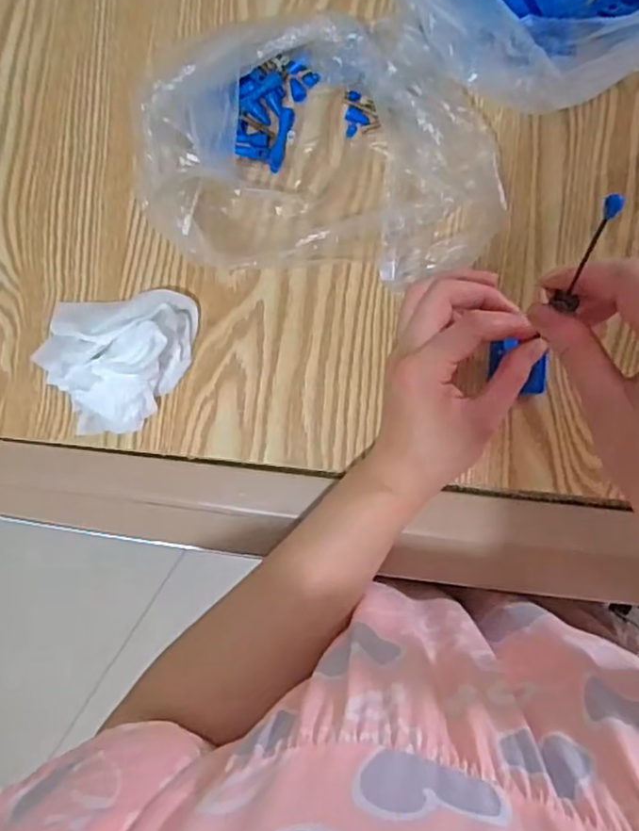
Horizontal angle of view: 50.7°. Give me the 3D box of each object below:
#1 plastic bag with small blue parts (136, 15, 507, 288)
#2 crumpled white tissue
[{"bbox_3d":[0.005,-0.166,0.405,0.211,0.075,0.157,8,88,7],"label":"plastic bag with small blue parts"},{"bbox_3d":[-0.130,-0.035,0.433,0.103,0.036,0.089,-8,87,6],"label":"crumpled white tissue"}]

